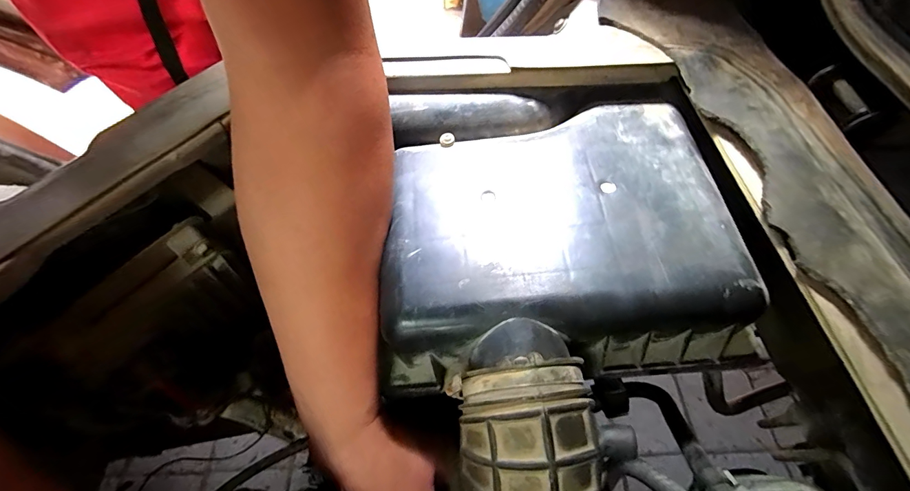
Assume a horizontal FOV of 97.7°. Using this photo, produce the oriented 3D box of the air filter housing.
[{"bbox_3d":[0.066,-0.006,0.286,0.239,0.101,0.185,-4,57,-3],"label":"air filter housing"}]

